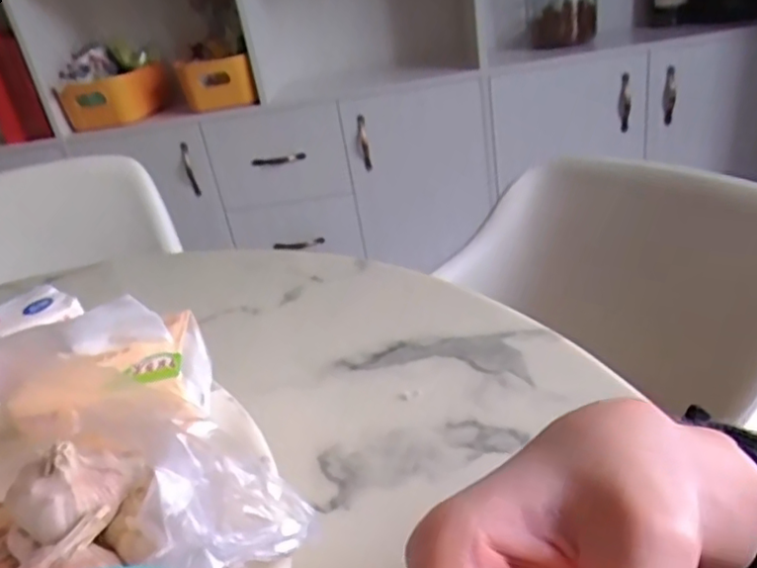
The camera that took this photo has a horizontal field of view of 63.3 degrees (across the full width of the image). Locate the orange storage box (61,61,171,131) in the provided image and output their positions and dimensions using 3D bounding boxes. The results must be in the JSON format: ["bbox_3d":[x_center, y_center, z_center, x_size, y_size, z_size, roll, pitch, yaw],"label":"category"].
[{"bbox_3d":[-0.682,-0.501,1.637,0.218,0.124,0.246,-6,27,7],"label":"orange storage box"}]

